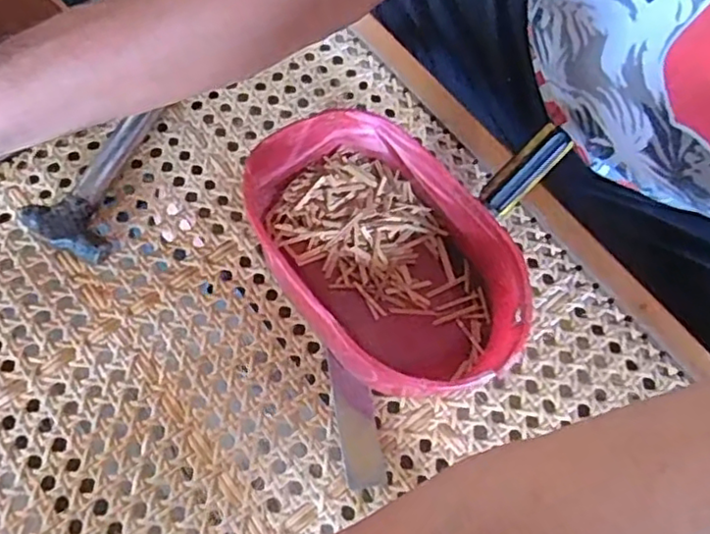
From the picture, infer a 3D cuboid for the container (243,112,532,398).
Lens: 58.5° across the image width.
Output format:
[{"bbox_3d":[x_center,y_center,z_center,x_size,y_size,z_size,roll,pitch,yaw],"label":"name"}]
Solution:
[{"bbox_3d":[0.018,-0.005,0.397,0.123,0.052,0.188,-36,74,-16],"label":"container"}]

